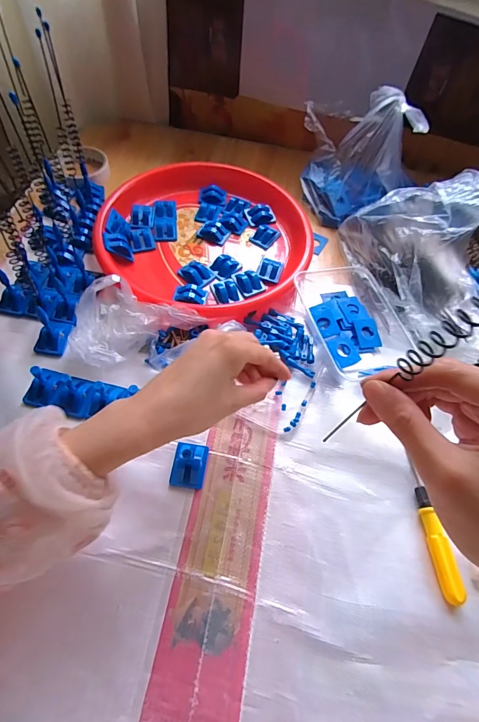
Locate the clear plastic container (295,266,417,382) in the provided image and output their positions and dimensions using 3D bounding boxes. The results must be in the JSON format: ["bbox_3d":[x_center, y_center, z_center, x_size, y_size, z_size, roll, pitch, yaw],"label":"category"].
[{"bbox_3d":[0.146,-0.064,0.494,0.104,0.036,0.181,-11,60,-11],"label":"clear plastic container"}]

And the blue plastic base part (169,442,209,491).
[{"bbox_3d":[-0.051,0.105,0.382,0.034,0.016,0.045,8,58,0],"label":"blue plastic base part"}]

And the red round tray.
[{"bbox_3d":[-0.049,-0.182,0.534,0.280,0.041,0.284,2,59,-4],"label":"red round tray"}]

